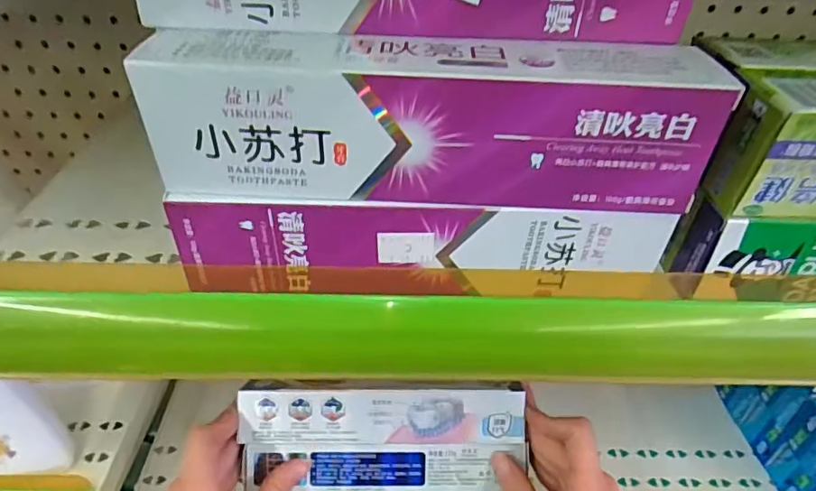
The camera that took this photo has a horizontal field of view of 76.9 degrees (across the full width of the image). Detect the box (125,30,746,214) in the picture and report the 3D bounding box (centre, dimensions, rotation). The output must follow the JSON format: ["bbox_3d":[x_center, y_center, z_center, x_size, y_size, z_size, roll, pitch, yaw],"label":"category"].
[{"bbox_3d":[0.008,-0.046,0.192,0.196,0.052,0.034,2,42,0],"label":"box"}]

